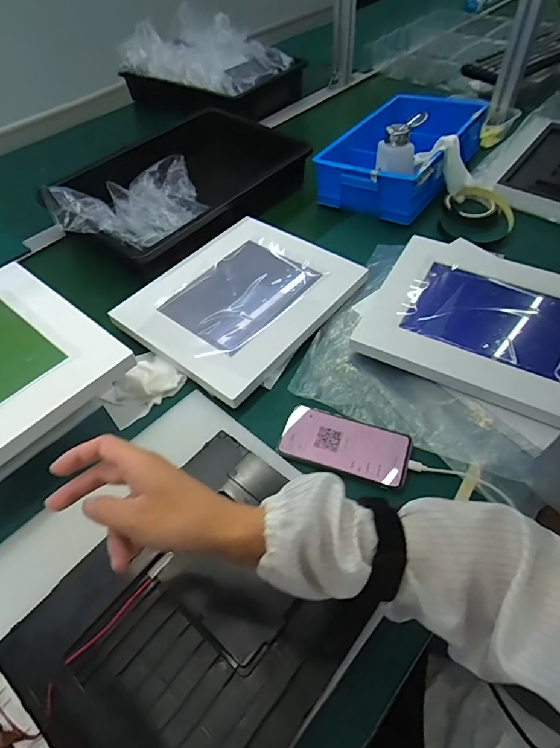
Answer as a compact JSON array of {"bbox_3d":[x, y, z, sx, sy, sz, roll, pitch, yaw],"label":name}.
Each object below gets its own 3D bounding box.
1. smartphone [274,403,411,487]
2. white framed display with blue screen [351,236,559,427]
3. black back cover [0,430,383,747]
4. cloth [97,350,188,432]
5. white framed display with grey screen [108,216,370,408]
[{"bbox_3d":[0.077,0.082,0.527,0.144,0.008,0.073,15,54,15],"label":"smartphone"},{"bbox_3d":[0.290,-0.074,0.604,0.315,0.042,0.261,22,63,20],"label":"white framed display with blue screen"},{"bbox_3d":[-0.072,0.215,0.407,0.245,0.023,0.292,33,60,26],"label":"black back cover"},{"bbox_3d":[-0.186,0.009,0.579,0.081,0.030,0.100,37,62,28],"label":"cloth"},{"bbox_3d":[-0.056,-0.114,0.661,0.255,0.029,0.298,30,59,24],"label":"white framed display with grey screen"}]

